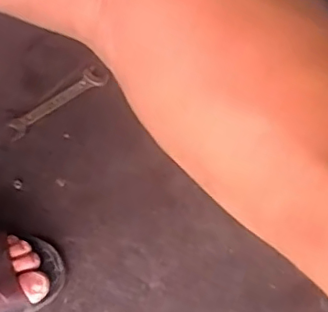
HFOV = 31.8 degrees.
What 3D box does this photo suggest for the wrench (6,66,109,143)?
[{"bbox_3d":[-0.134,-0.068,0.713,0.143,0.007,0.029,-36,64,-27],"label":"wrench"}]

